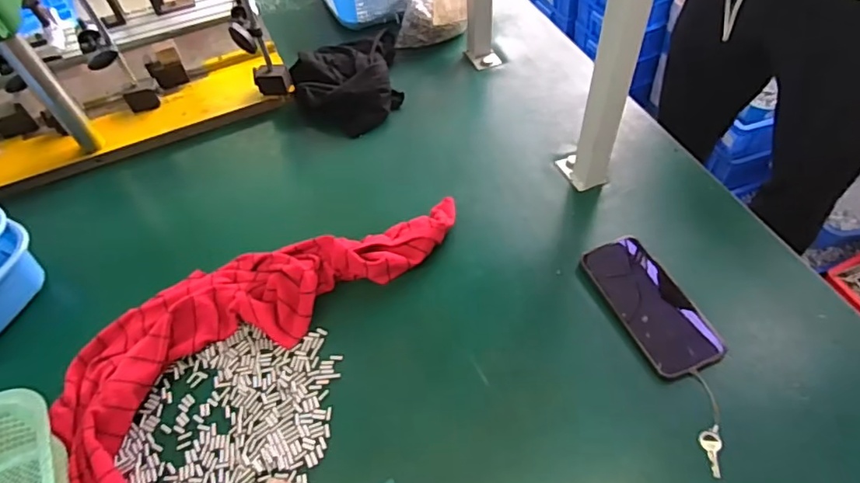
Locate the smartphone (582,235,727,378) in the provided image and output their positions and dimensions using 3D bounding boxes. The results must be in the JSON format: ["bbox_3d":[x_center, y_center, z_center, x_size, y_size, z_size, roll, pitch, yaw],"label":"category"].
[{"bbox_3d":[0.232,0.064,0.570,0.073,0.009,0.159,-22,57,-8],"label":"smartphone"}]

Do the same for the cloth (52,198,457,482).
[{"bbox_3d":[-0.206,0.098,0.570,0.244,0.039,0.508,24,58,21],"label":"cloth"}]

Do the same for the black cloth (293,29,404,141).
[{"bbox_3d":[-0.123,-0.252,0.831,0.172,0.051,0.200,-13,53,-5],"label":"black cloth"}]

